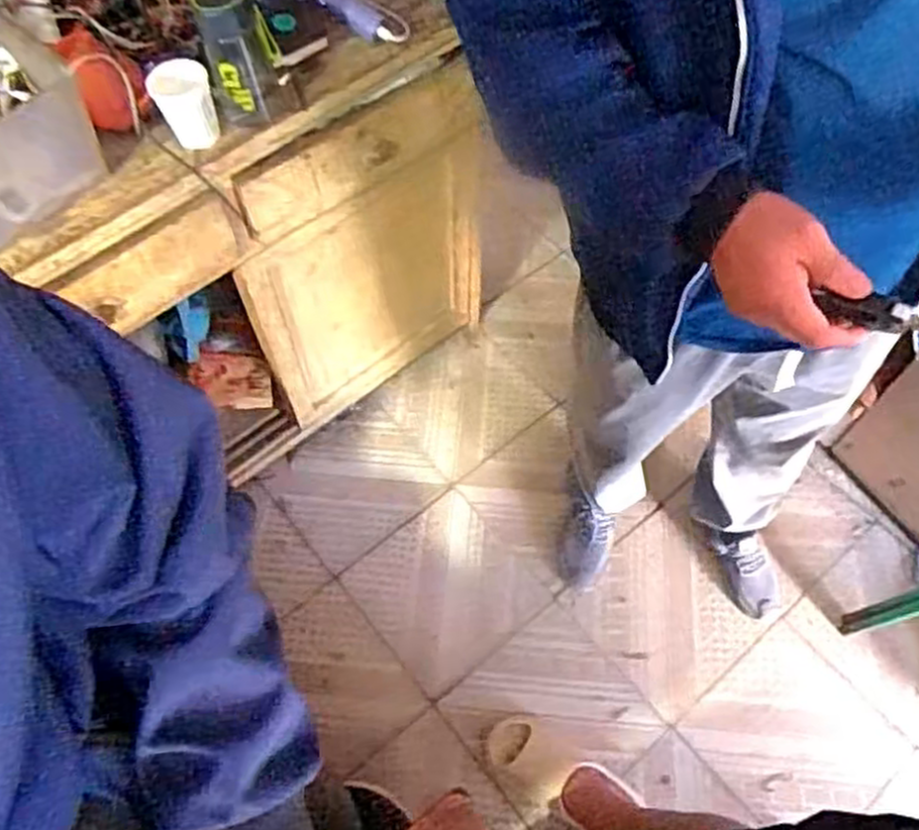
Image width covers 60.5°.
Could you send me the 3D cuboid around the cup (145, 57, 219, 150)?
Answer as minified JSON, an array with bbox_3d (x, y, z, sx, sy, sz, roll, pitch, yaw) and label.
[{"bbox_3d":[-0.339,-0.383,0.976,0.068,0.075,0.070,0,61,0],"label":"cup"}]

